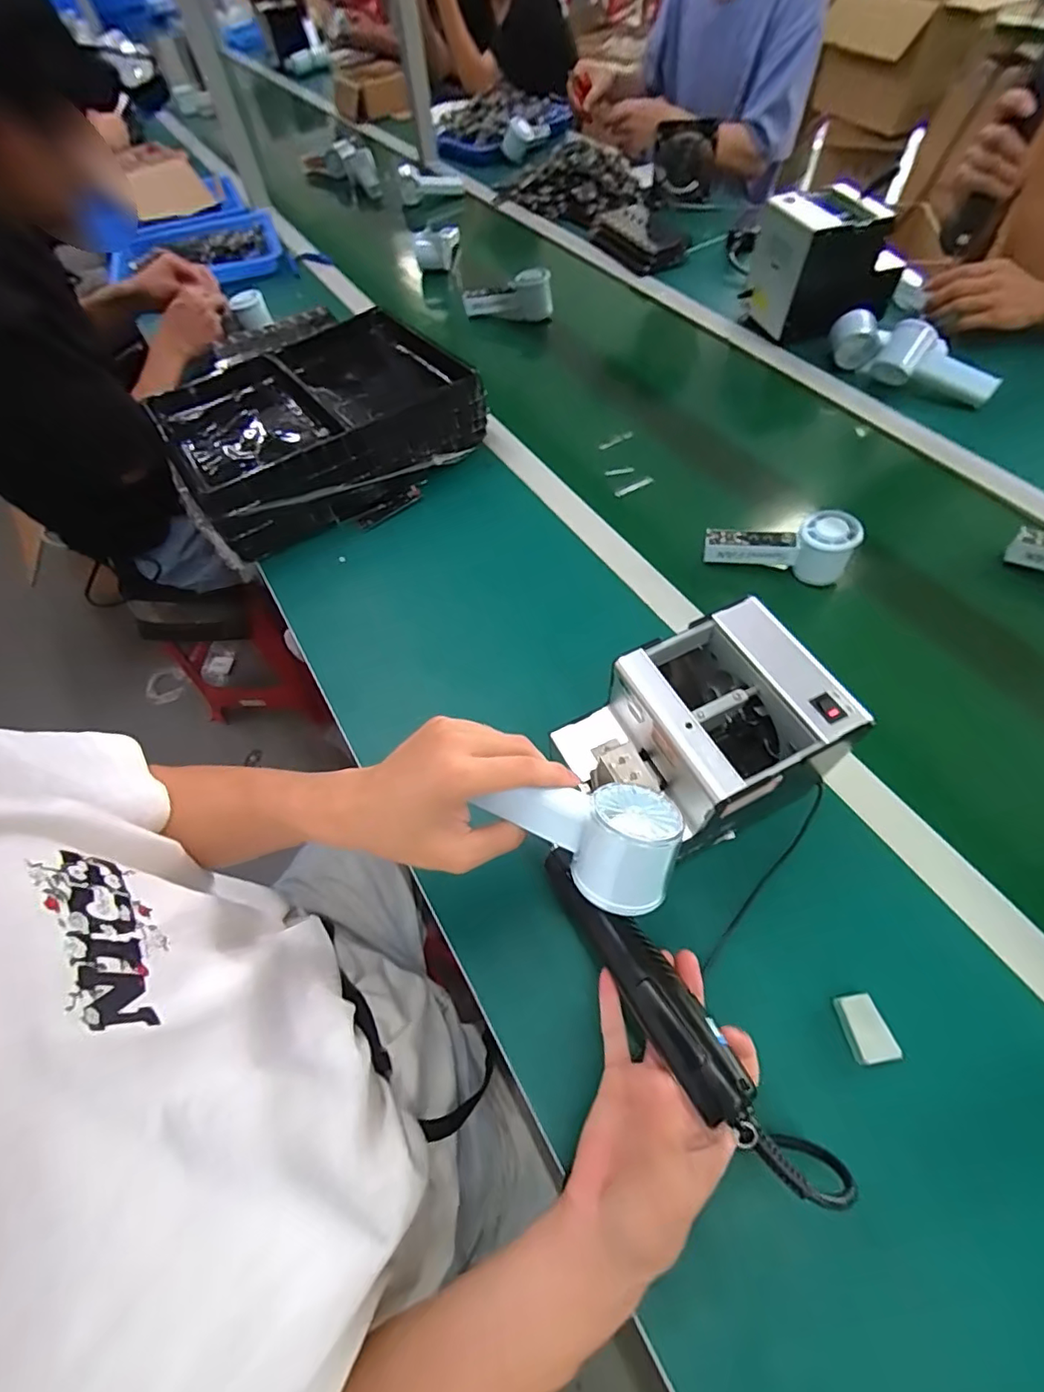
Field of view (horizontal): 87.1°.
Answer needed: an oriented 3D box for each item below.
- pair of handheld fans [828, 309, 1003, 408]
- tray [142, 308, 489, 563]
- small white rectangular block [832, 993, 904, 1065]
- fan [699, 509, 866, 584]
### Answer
[{"bbox_3d":[0.535,-0.469,0.758,0.229,0.060,0.058,37,68,23],"label":"pair of handheld fans"},{"bbox_3d":[-0.276,-0.370,0.750,0.390,0.094,0.295,-30,61,-13],"label":"tray"},{"bbox_3d":[0.240,0.232,0.384,0.026,0.014,0.040,-13,58,-4],"label":"small white rectangular block"},{"bbox_3d":[0.280,-0.172,0.603,0.147,0.057,0.050,14,61,13],"label":"fan"}]

